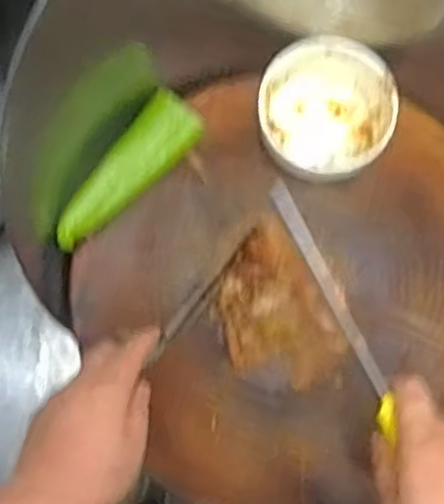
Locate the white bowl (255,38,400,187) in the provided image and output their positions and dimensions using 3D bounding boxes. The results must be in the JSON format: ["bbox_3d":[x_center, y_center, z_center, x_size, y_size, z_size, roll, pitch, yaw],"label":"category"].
[{"bbox_3d":[0.083,-0.111,0.581,0.104,0.050,0.110,0,79,-1],"label":"white bowl"}]

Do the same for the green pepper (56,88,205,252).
[{"bbox_3d":[-0.075,-0.062,0.583,0.048,0.020,0.152,35,80,5],"label":"green pepper"}]

